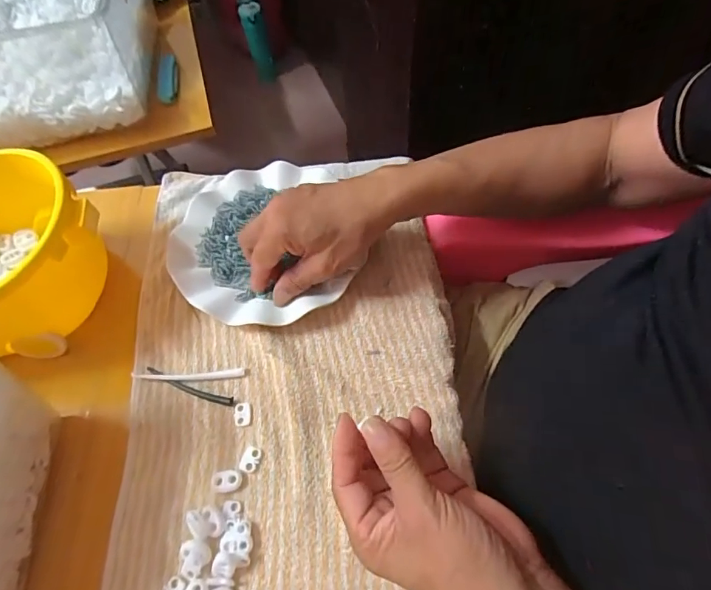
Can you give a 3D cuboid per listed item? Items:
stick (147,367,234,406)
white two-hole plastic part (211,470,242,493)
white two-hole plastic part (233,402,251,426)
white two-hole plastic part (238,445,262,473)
[{"bbox_3d":[-0.139,0.076,0.375,0.084,0.004,0.010,16,62,14],"label":"stick"},{"bbox_3d":[-0.096,0.138,0.336,0.022,0.006,0.015,-1,59,4],"label":"white two-hole plastic part"},{"bbox_3d":[-0.090,0.095,0.363,0.013,0.004,0.019,-9,59,-1],"label":"white two-hole plastic part"},{"bbox_3d":[-0.080,0.125,0.345,0.014,0.004,0.019,15,61,13],"label":"white two-hole plastic part"}]

